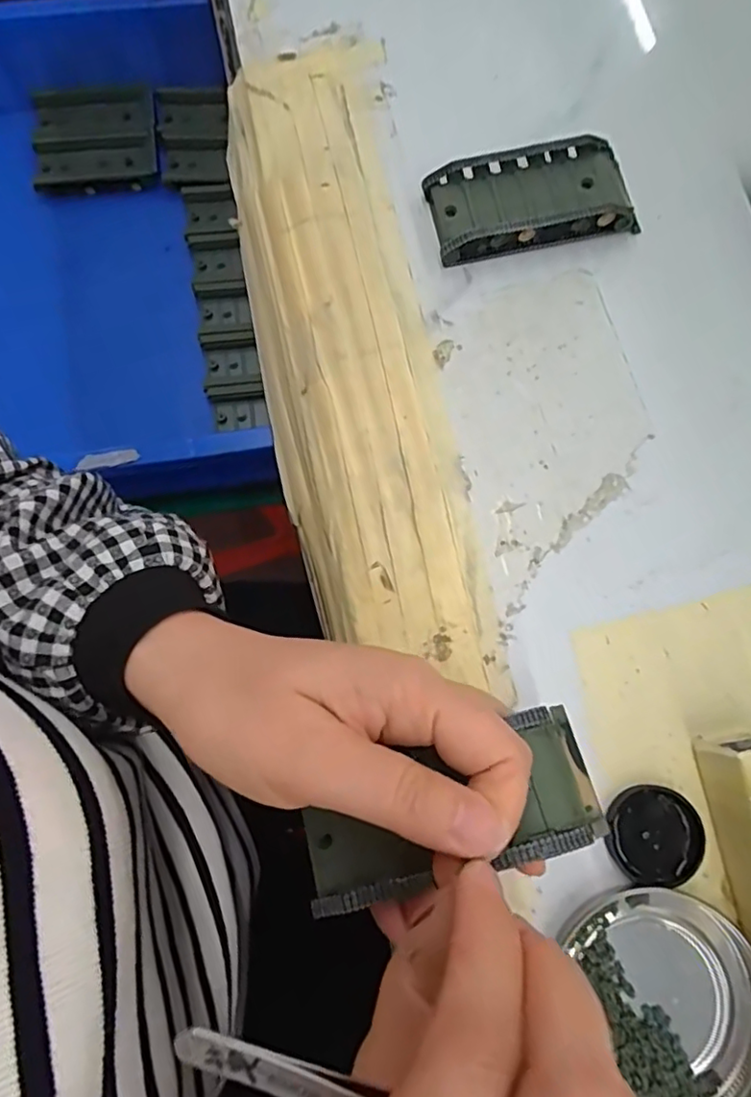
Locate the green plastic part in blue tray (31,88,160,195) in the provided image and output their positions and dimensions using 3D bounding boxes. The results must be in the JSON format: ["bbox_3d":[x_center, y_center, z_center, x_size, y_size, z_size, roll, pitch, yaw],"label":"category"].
[{"bbox_3d":[-0.227,-0.330,0.484,0.097,0.018,0.083,-7,78,-2],"label":"green plastic part in blue tray"}]

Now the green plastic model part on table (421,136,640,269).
[{"bbox_3d":[0.073,-0.165,0.283,0.092,0.021,0.042,-11,78,-2],"label":"green plastic model part on table"}]

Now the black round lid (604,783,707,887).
[{"bbox_3d":[0.108,0.110,0.231,0.034,0.007,0.035,0,78,0],"label":"black round lid"}]

